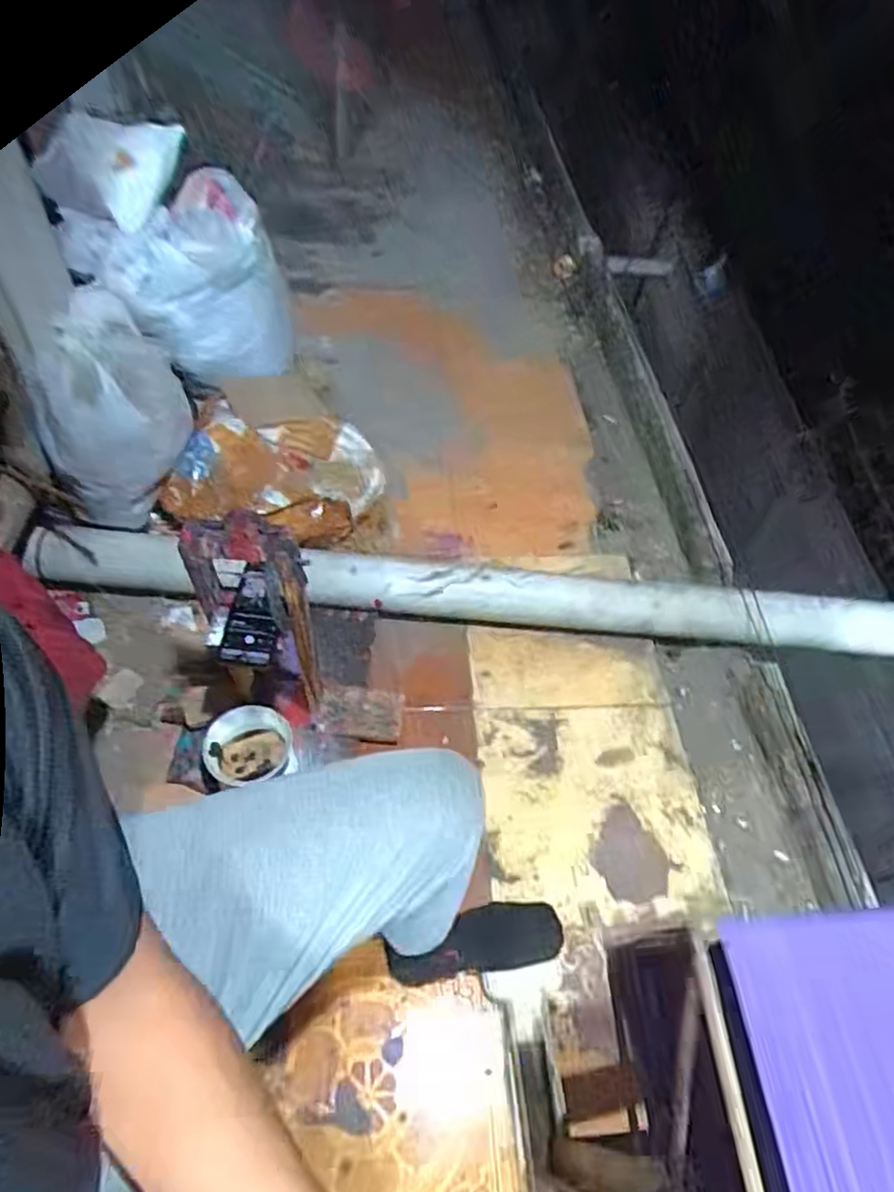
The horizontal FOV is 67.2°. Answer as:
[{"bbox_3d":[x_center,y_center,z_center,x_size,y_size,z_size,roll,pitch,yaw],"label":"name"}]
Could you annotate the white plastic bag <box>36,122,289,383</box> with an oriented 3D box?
[{"bbox_3d":[-0.546,-0.677,1.383,0.380,0.446,0.205,-22,57,-20],"label":"white plastic bag"}]

